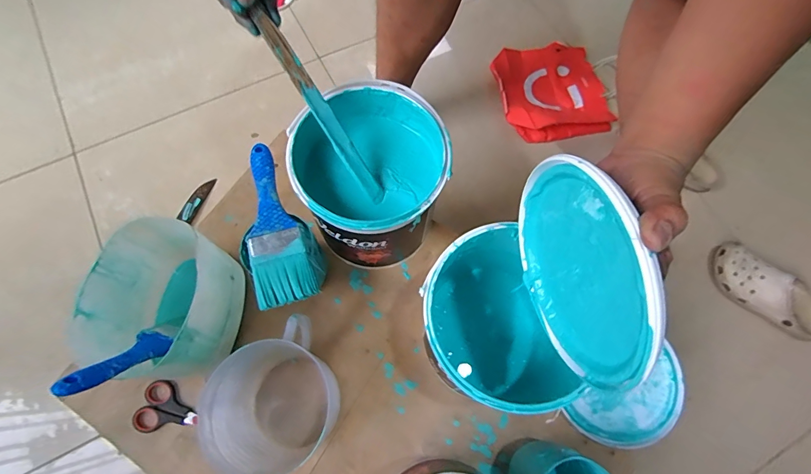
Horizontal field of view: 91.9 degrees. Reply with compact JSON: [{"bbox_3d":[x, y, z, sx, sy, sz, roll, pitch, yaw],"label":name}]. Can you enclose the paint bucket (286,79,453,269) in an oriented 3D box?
[{"bbox_3d":[-0.043,-0.065,0.522,0.179,0.178,0.175,1,68,-2],"label":"paint bucket"}]

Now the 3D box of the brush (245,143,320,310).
[{"bbox_3d":[-0.165,-0.018,0.462,0.064,0.014,0.203,-21,71,-10],"label":"brush"}]

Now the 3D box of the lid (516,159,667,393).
[{"bbox_3d":[0.132,0.025,0.304,0.014,0.167,0.170,-10,69,-7],"label":"lid"}]

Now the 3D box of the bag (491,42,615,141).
[{"bbox_3d":[0.342,-0.350,0.956,0.242,0.060,0.258,-12,70,-7],"label":"bag"}]

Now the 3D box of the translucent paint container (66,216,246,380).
[{"bbox_3d":[-0.284,0.085,0.478,0.123,0.143,0.168,7,68,0],"label":"translucent paint container"}]

